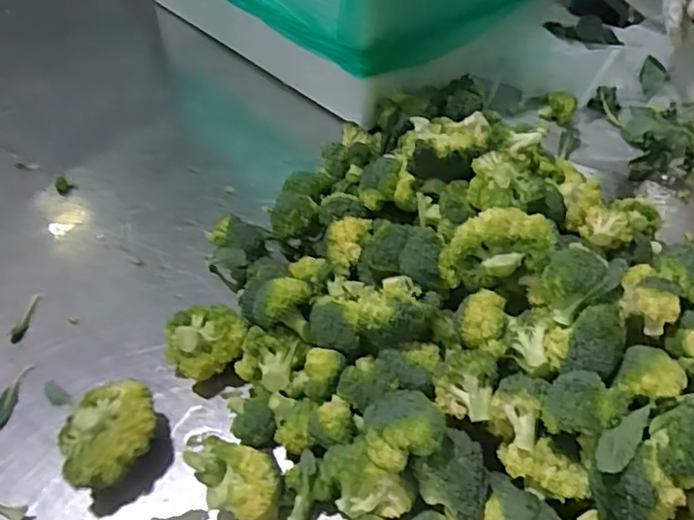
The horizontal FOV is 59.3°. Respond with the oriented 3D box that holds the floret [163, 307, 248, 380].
[{"bbox_3d":[-0.129,0.075,0.555,0.060,0.069,0.065,1,47,-1],"label":"floret"}]

